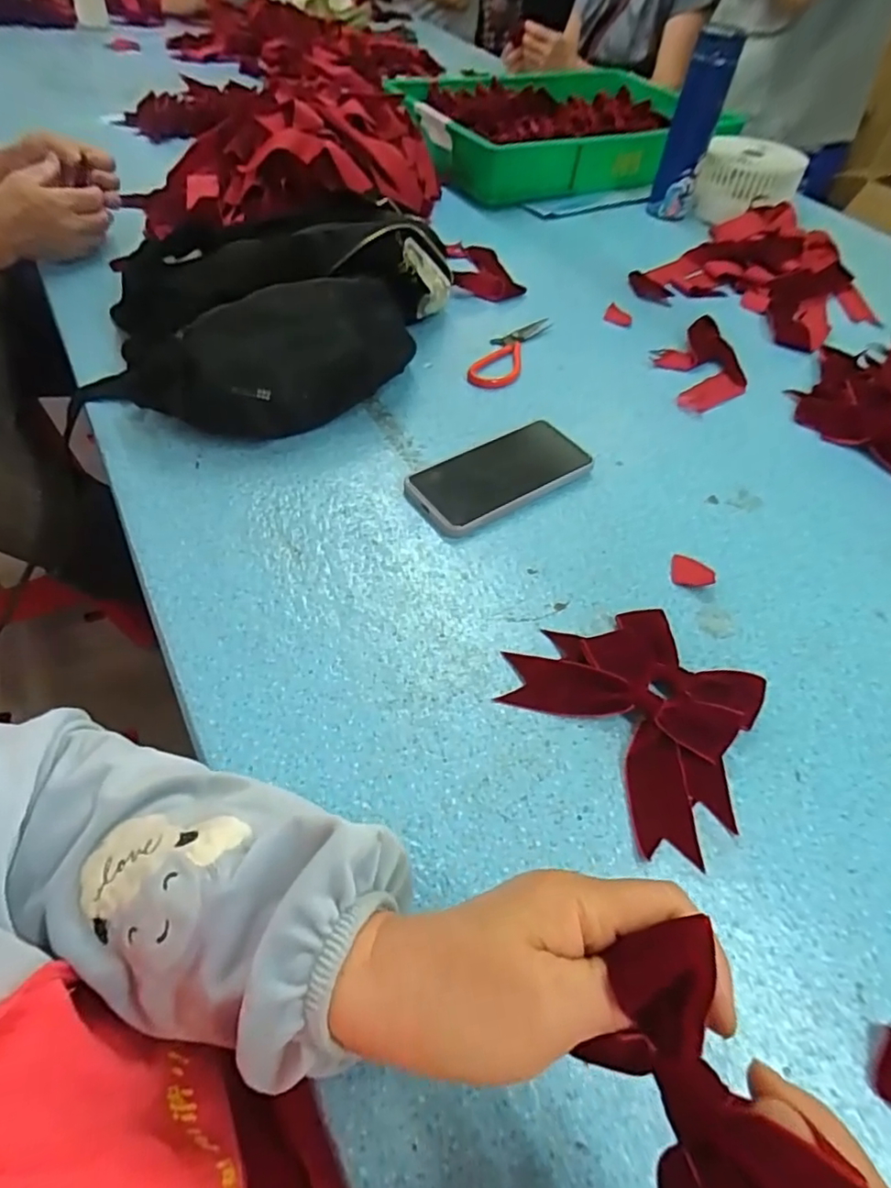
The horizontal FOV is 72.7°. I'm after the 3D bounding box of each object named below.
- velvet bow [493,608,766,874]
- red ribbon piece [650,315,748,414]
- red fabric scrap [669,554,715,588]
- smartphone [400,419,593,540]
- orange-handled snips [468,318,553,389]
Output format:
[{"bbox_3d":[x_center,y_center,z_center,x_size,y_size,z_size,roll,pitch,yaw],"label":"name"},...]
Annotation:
[{"bbox_3d":[0.129,0.073,0.403,0.157,0.021,0.132,39,59,23],"label":"velvet bow"},{"bbox_3d":[0.288,-0.262,0.683,0.098,0.019,0.147,-6,53,-9],"label":"red ribbon piece"},{"bbox_3d":[0.201,-0.016,0.491,0.034,0.004,0.031,17,53,9],"label":"red fabric scrap"},{"bbox_3d":[0.048,-0.107,0.543,0.165,0.014,0.081,-27,59,-23],"label":"smartphone"},{"bbox_3d":[0.072,-0.276,0.682,0.050,0.005,0.157,22,54,12],"label":"orange-handled snips"}]

